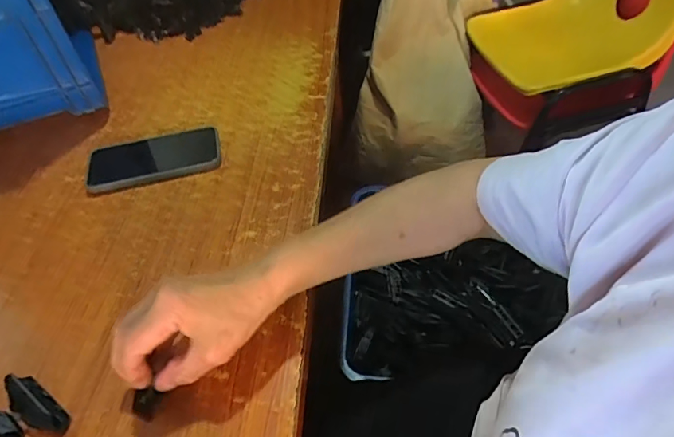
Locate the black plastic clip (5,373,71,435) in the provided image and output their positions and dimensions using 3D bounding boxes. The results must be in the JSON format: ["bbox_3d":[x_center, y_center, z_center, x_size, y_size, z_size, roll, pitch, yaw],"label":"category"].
[{"bbox_3d":[-0.252,0.155,0.384,0.068,0.016,0.023,26,56,26],"label":"black plastic clip"}]

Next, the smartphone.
[{"bbox_3d":[-0.232,-0.080,0.589,0.163,0.009,0.088,-13,48,-6],"label":"smartphone"}]

